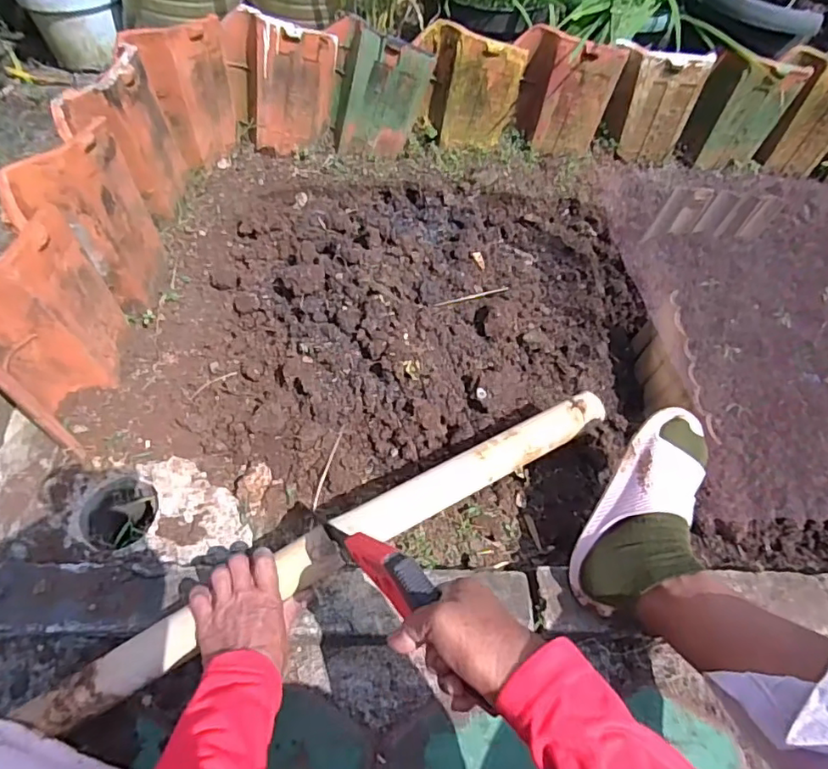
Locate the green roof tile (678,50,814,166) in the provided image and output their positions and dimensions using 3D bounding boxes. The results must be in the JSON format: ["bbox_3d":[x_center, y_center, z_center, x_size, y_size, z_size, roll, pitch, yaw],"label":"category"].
[{"bbox_3d":[0.664,-0.565,1.153,0.178,0.201,0.085,-9,58,-11],"label":"green roof tile"}]

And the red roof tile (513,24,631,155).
[{"bbox_3d":[0.290,-0.571,1.115,0.199,0.214,0.077,17,57,6],"label":"red roof tile"}]

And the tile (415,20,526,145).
[{"bbox_3d":[0.104,-0.569,1.098,0.207,0.207,0.083,8,56,1],"label":"tile"}]

